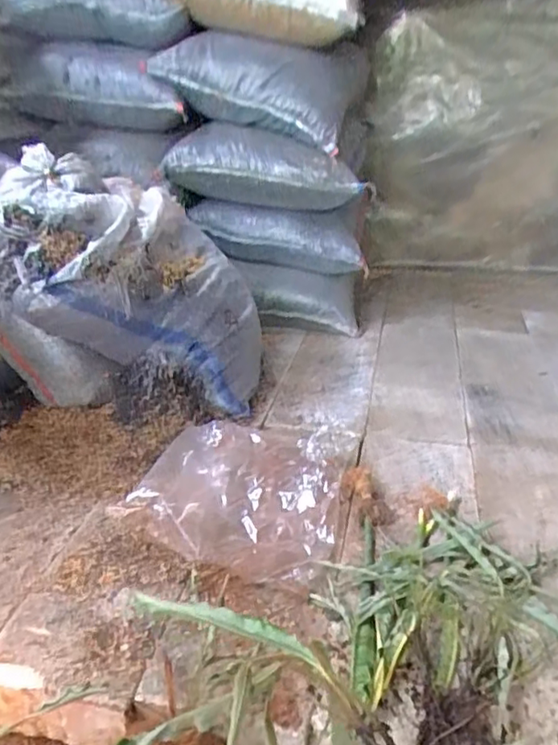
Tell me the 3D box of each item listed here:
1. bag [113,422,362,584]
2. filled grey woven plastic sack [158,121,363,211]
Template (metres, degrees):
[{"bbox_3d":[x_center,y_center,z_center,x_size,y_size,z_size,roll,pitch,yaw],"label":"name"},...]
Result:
[{"bbox_3d":[-0.038,0.165,0.965,0.325,0.083,0.392,10,29,15],"label":"bag"},{"bbox_3d":[-0.044,-0.520,1.505,0.486,0.188,0.172,-4,26,-10],"label":"filled grey woven plastic sack"}]

